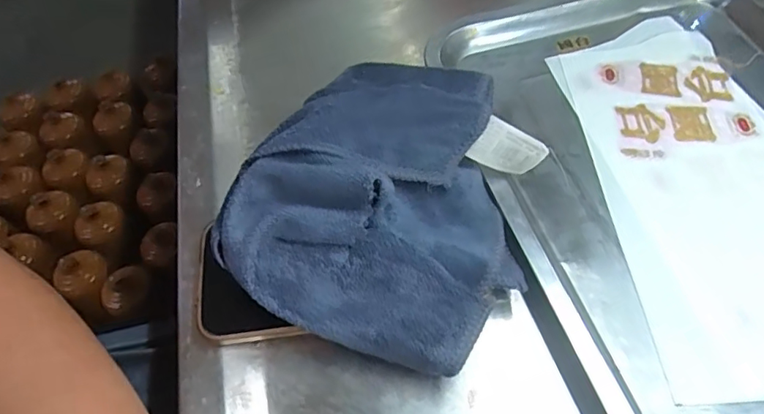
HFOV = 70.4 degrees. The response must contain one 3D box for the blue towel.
[{"bbox_3d":[0.007,-0.011,0.299,0.136,0.077,0.175,16,57,13],"label":"blue towel"}]

